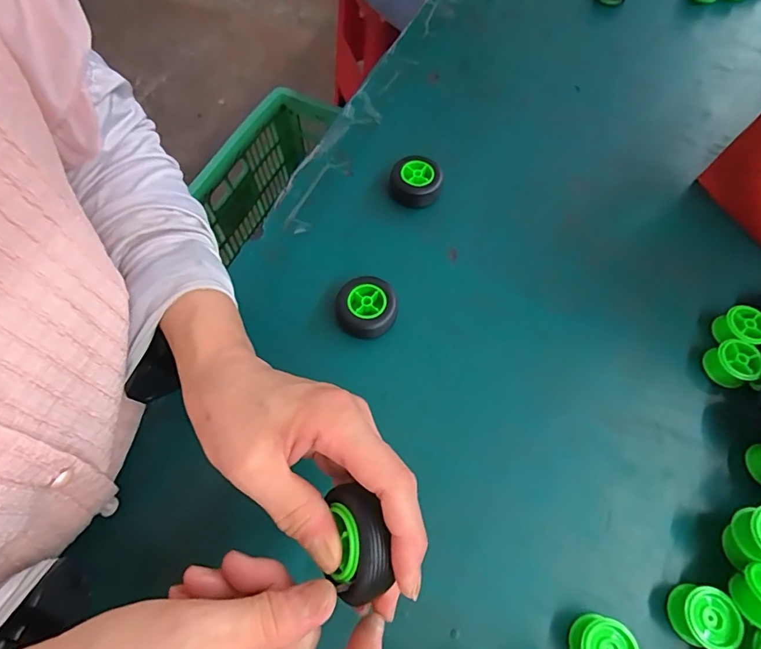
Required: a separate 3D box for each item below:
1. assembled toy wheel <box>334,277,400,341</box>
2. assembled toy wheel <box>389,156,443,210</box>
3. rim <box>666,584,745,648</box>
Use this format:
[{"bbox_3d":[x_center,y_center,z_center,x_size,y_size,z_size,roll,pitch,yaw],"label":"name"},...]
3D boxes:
[{"bbox_3d":[-0.012,-0.013,0.371,0.050,0.026,0.045,8,63,3],"label":"assembled toy wheel"},{"bbox_3d":[0.034,-0.136,0.433,0.048,0.026,0.042,8,63,3],"label":"assembled toy wheel"},{"bbox_3d":[0.201,0.182,0.281,0.032,0.023,0.033,12,64,5],"label":"rim"}]

